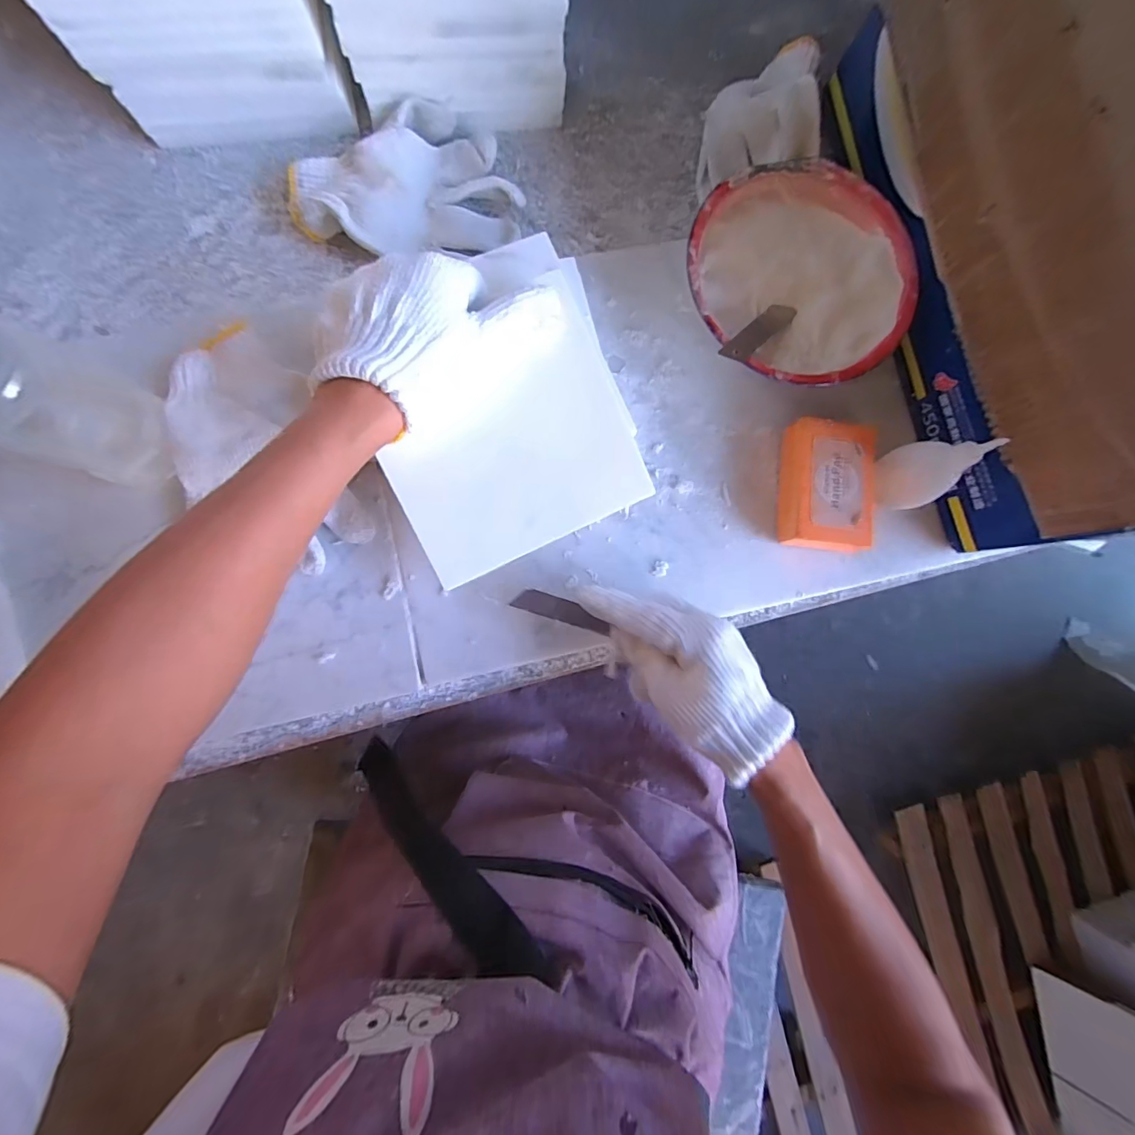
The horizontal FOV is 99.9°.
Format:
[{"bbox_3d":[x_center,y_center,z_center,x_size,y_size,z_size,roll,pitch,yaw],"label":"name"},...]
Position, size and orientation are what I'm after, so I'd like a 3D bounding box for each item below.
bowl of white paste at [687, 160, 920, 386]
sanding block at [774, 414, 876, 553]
[{"bbox_3d":[0.169,-0.211,0.369,0.163,0.055,0.161,0,84,-4],"label":"bowl of white paste"},{"bbox_3d":[0.195,-0.060,0.364,0.062,0.036,0.093,7,84,-4],"label":"sanding block"}]

